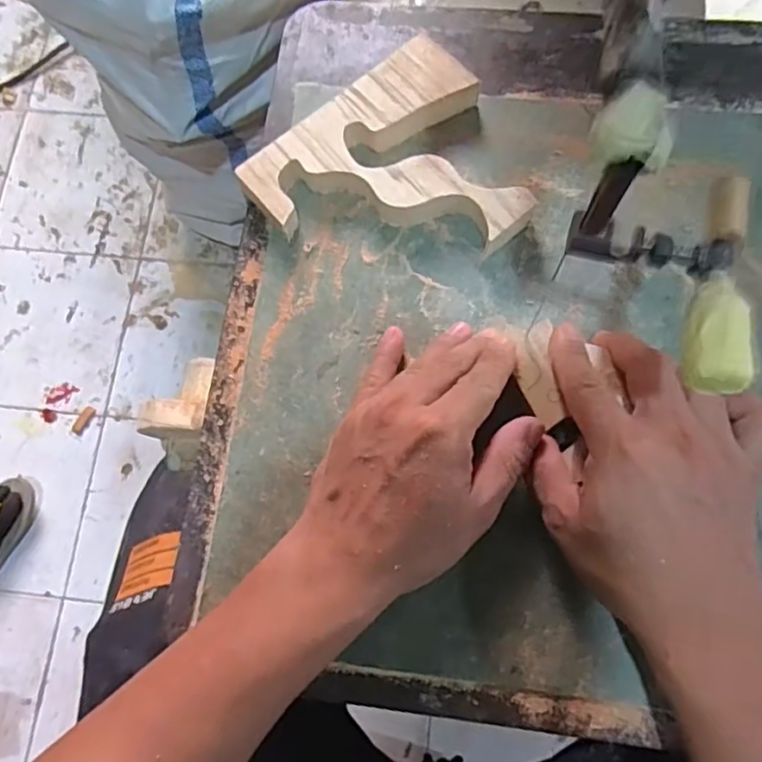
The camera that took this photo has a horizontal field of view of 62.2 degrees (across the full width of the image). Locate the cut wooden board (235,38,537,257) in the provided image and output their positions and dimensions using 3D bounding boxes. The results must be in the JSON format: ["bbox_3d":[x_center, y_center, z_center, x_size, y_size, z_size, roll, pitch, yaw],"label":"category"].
[{"bbox_3d":[0.016,-0.127,0.403,0.158,0.024,0.147,-41,77,-7],"label":"cut wooden board"}]

